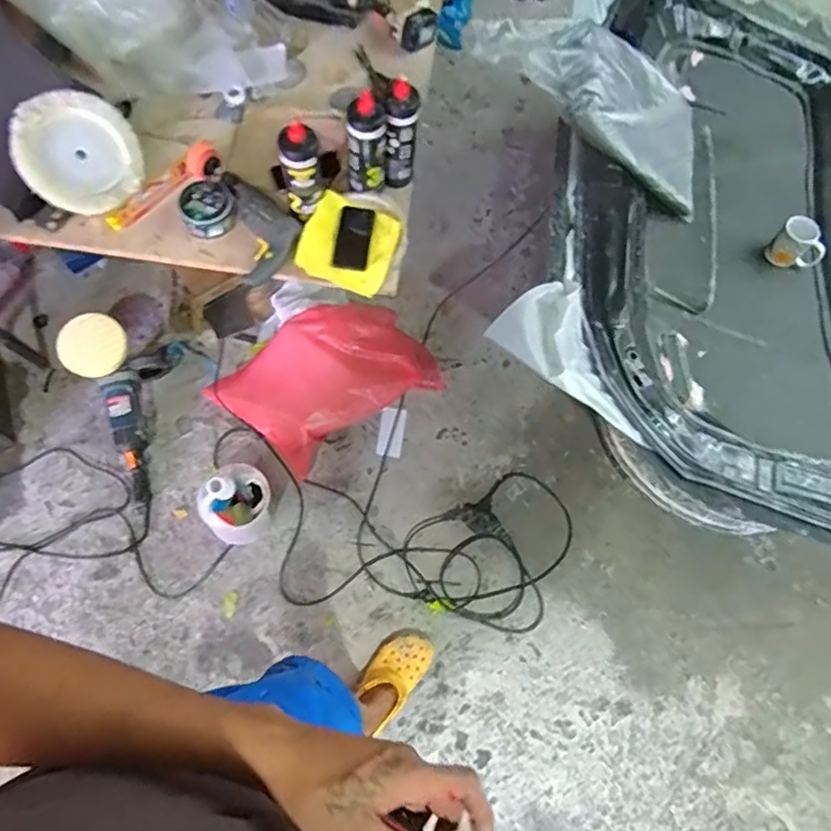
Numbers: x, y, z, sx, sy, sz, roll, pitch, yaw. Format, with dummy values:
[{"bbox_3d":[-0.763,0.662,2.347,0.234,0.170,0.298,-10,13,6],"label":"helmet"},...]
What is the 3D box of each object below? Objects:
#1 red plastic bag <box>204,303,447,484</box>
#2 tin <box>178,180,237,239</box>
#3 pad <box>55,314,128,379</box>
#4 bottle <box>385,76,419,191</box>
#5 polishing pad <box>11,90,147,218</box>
[{"bbox_3d":[-0.236,-0.113,1.579,0.535,0.144,0.358,-35,71,-14],"label":"red plastic bag"},{"bbox_3d":[-0.481,-0.477,1.339,0.124,0.048,0.133,1,68,-2],"label":"tin"},{"bbox_3d":[-0.789,-0.171,1.402,0.164,0.042,0.151,-24,97,2],"label":"pad"},{"bbox_3d":[-0.030,-0.629,1.309,0.080,0.244,0.077,1,68,-2],"label":"bottle"},{"bbox_3d":[-0.778,-0.600,1.326,0.249,0.066,0.258,-32,112,-22],"label":"polishing pad"}]

